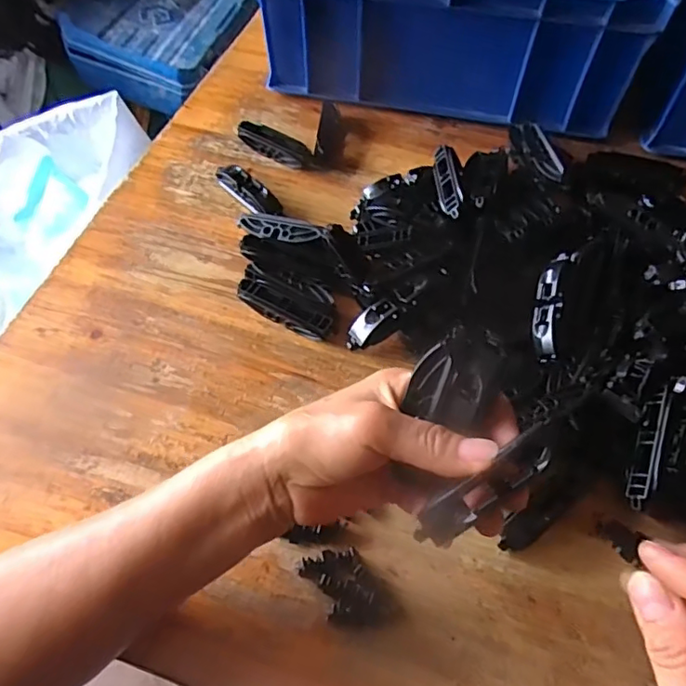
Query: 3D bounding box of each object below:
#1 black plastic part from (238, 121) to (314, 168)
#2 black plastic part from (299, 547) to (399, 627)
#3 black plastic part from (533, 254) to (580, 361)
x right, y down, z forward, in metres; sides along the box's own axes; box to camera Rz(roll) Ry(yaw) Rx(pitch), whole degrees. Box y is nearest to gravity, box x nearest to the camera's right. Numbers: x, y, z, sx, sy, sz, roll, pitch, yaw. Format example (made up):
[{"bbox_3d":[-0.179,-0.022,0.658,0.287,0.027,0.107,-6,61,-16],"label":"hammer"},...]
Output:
[{"bbox_3d":[-0.058,-0.177,0.504,0.077,0.014,0.024,31,62,19],"label":"black plastic part"},{"bbox_3d":[0.003,0.133,0.307,0.032,0.008,0.049,-31,62,-19],"label":"black plastic part"},{"bbox_3d":[0.143,-0.031,0.385,0.022,0.019,0.088,18,59,11],"label":"black plastic part"}]

